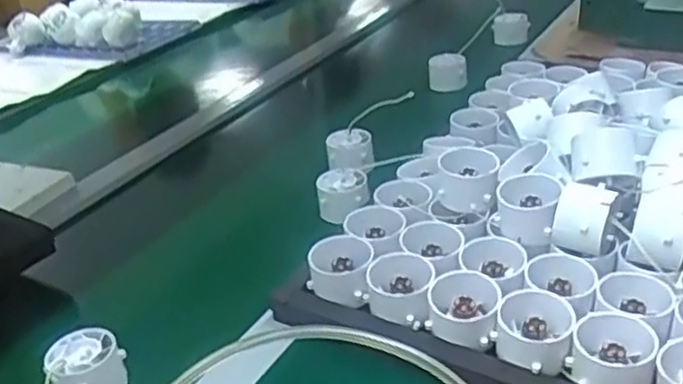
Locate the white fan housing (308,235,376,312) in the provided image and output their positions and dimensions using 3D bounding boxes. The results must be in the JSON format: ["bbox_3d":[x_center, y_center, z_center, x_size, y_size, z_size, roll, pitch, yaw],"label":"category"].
[{"bbox_3d":[0.000,0.062,0.556,0.049,0.035,0.052,-5,28,4],"label":"white fan housing"}]

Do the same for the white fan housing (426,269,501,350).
[{"bbox_3d":[0.086,0.079,0.508,0.048,0.024,0.046,-2,29,8],"label":"white fan housing"}]

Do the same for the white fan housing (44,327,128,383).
[{"bbox_3d":[-0.186,0.130,0.526,0.051,0.034,0.051,-5,28,3],"label":"white fan housing"}]

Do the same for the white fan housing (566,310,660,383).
[{"bbox_3d":[0.173,0.103,0.458,0.050,0.026,0.048,5,31,21],"label":"white fan housing"}]

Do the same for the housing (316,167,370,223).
[{"bbox_3d":[-0.002,0.002,0.721,0.054,0.040,0.048,-6,28,1],"label":"housing"}]

